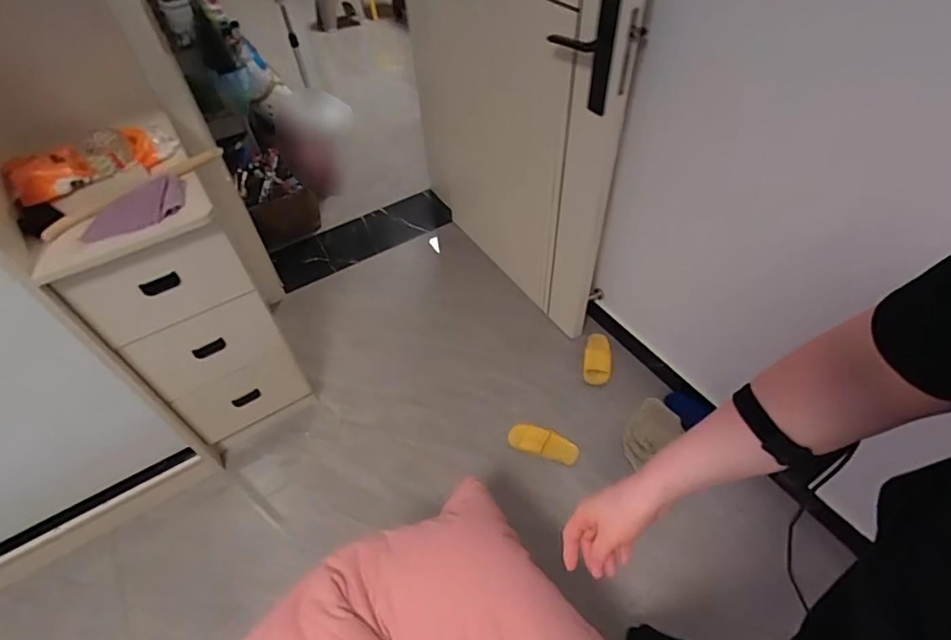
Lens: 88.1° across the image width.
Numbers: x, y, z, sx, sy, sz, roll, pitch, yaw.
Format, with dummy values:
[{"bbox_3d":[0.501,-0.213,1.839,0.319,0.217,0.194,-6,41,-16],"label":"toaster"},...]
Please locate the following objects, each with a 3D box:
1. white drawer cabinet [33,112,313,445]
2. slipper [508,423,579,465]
[{"bbox_3d":[-0.729,-0.038,1.292,0.332,0.722,0.365,-25,52,-17],"label":"white drawer cabinet"},{"bbox_3d":[0.201,0.365,1.456,0.209,0.064,0.079,11,50,11],"label":"slipper"}]

